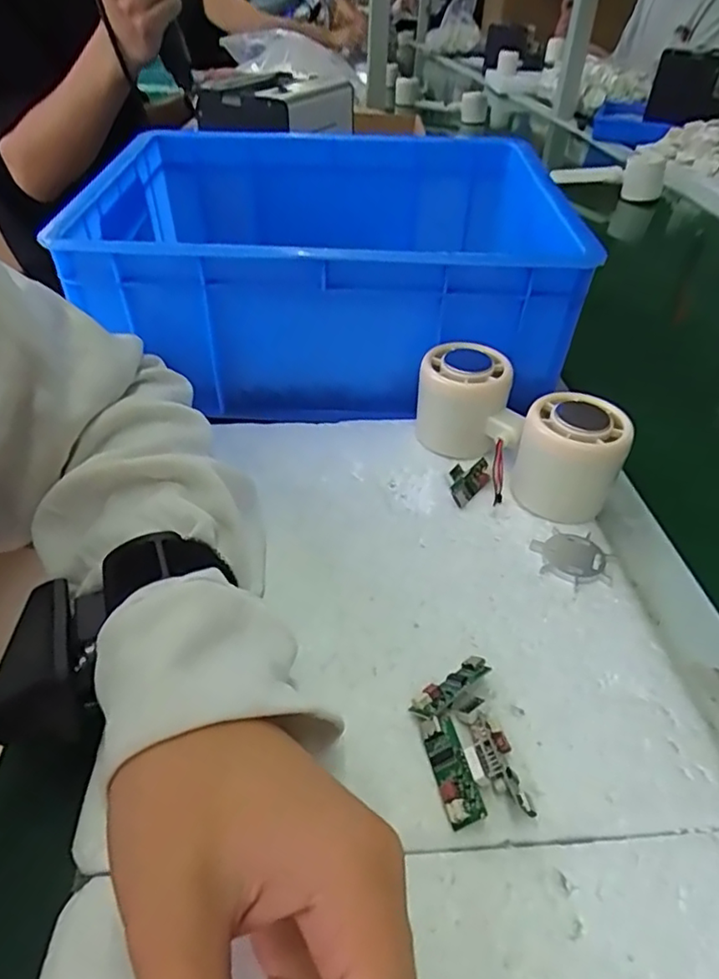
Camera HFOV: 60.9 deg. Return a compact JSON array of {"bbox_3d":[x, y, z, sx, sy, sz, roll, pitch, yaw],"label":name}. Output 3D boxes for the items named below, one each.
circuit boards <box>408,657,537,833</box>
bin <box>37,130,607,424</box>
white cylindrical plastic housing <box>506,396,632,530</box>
[{"bbox_3d":[0.042,0.098,0.243,0.033,0.013,0.062,-6,41,-9],"label":"circuit boards"},{"bbox_3d":[-0.024,-0.177,0.474,0.318,0.119,0.256,0,40,-2],"label":"bin"},{"bbox_3d":[0.116,-0.017,0.344,0.055,0.056,0.057,0,40,0],"label":"white cylindrical plastic housing"}]

